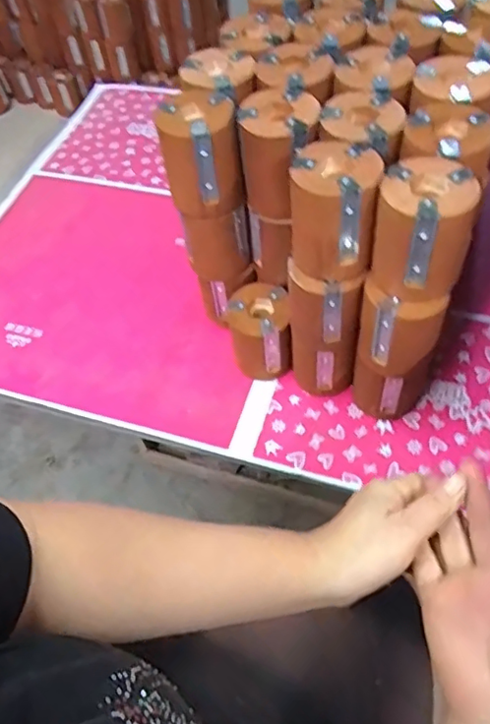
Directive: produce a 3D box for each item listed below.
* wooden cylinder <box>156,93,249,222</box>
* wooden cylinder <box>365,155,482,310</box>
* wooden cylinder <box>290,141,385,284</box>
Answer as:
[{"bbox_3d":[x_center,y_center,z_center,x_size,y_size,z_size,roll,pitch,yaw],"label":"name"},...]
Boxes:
[{"bbox_3d":[-0.044,-0.210,0.587,0.075,0.098,0.074,-10,57,-2],"label":"wooden cylinder"},{"bbox_3d":[0.156,-0.115,0.511,0.077,0.097,0.077,11,59,12],"label":"wooden cylinder"},{"bbox_3d":[0.082,-0.139,0.534,0.076,0.098,0.079,9,58,10],"label":"wooden cylinder"}]

